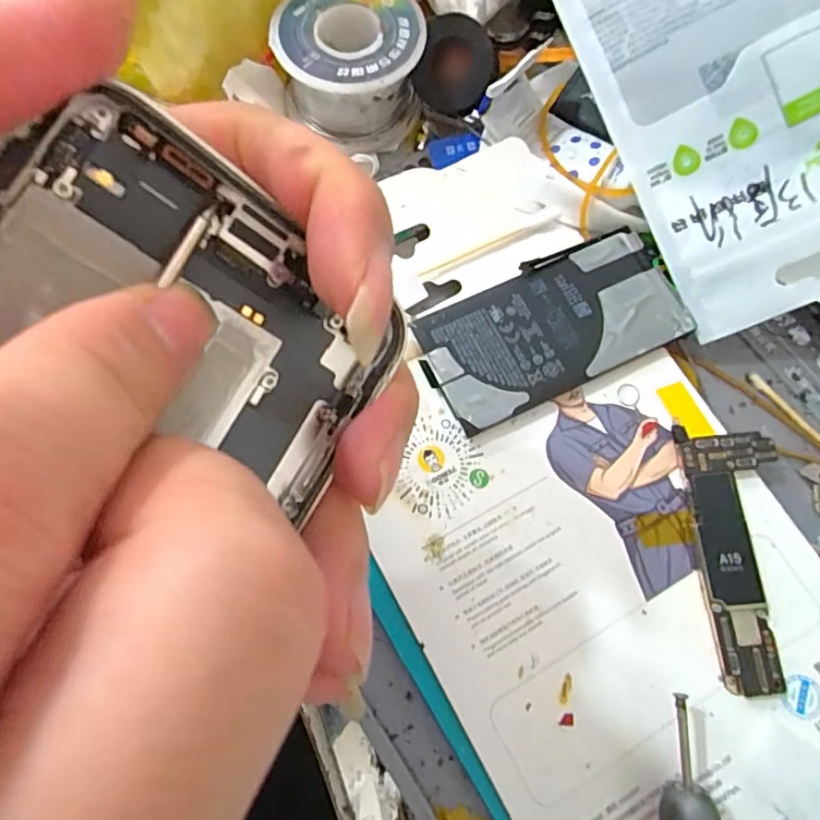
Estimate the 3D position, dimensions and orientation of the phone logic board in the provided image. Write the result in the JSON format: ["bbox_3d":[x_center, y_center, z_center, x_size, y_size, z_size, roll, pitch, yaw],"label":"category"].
[{"bbox_3d":[0.103,0.045,0.170,0.027,0.007,0.077,-3,75,-2],"label":"phone logic board"}]

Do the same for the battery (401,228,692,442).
[{"bbox_3d":[0.048,-0.028,0.188,0.088,0.005,0.044,-25,77,-7],"label":"battery"}]

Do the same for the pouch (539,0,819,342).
[{"bbox_3d":[0.106,-0.109,0.181,0.084,0.006,0.151,-24,87,15],"label":"pouch"}]

